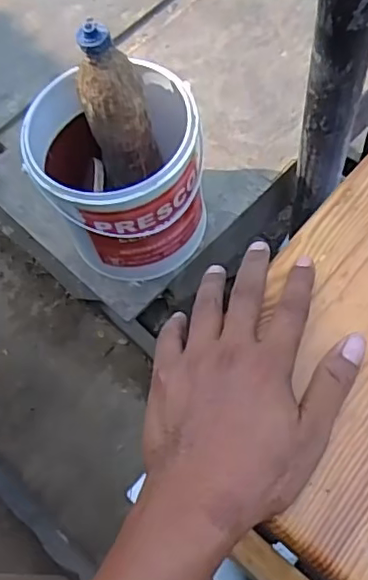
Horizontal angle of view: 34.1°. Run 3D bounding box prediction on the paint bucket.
[{"bbox_3d":[-0.066,-0.118,0.696,0.177,0.203,0.161,-2,64,4],"label":"paint bucket"}]

